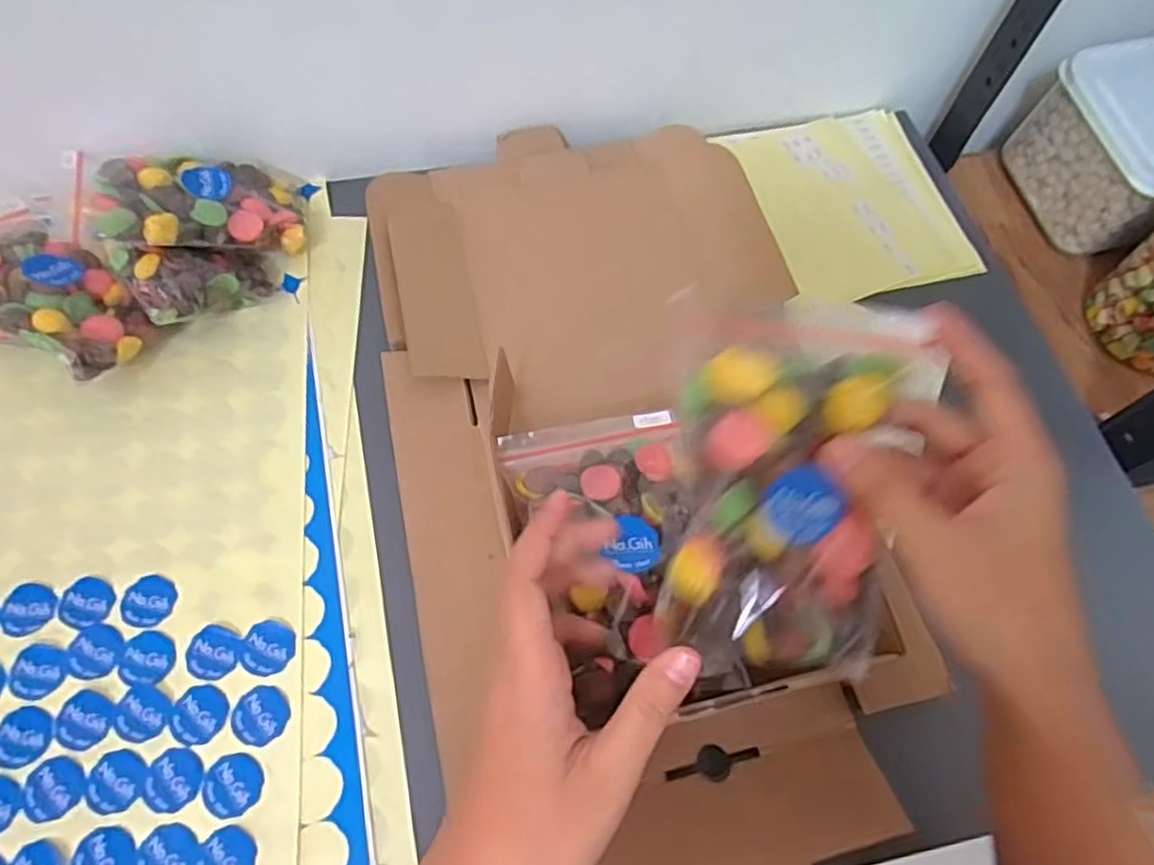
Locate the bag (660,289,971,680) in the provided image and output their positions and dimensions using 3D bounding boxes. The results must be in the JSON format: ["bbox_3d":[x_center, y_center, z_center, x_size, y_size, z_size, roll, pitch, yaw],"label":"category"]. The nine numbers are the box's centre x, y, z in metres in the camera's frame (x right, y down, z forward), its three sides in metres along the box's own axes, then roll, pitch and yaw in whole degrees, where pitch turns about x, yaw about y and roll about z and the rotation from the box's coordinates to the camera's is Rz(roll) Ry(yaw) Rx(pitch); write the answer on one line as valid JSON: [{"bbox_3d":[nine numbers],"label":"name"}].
[{"bbox_3d":[0.081,0.021,0.266,0.095,0.018,0.136,5,93,-1],"label":"bag"}]

